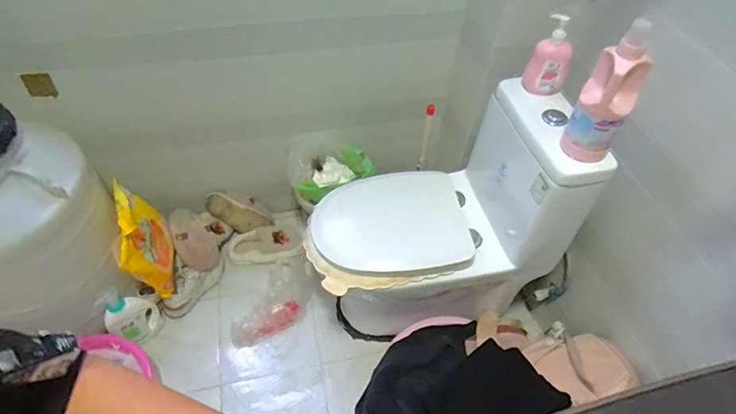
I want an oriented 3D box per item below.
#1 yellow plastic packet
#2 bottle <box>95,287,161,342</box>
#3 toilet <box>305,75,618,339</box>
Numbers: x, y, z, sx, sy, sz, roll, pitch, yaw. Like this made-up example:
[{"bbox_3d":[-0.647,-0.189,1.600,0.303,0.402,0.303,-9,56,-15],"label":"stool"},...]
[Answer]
[{"bbox_3d":[-0.667,0.094,1.374,0.098,0.312,0.262,-11,52,-14],"label":"yellow plastic packet"},{"bbox_3d":[-0.693,0.314,1.335,0.069,0.247,0.135,29,54,18],"label":"bottle"},{"bbox_3d":[0.167,0.065,1.250,0.622,0.681,0.391,-13,53,-15],"label":"toilet"}]

